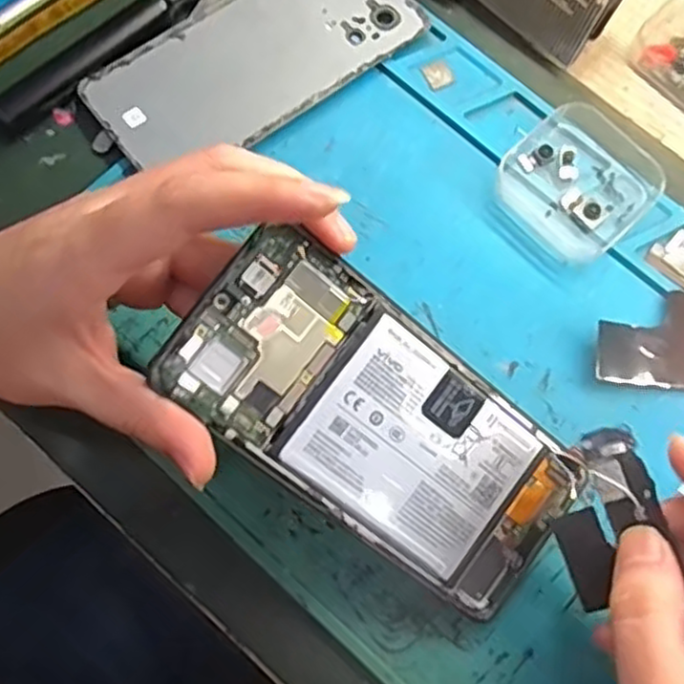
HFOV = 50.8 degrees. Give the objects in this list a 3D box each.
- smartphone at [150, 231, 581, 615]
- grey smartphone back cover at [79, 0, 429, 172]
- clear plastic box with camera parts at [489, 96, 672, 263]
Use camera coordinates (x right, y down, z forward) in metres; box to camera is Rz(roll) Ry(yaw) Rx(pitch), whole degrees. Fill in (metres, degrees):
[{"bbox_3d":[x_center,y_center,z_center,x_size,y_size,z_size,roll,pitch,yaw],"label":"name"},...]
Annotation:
[{"bbox_3d":[0.016,0.032,0.263,0.158,0.005,0.072,40,84,-14],"label":"smartphone"},{"bbox_3d":[-0.039,-0.136,0.345,0.157,0.007,0.070,-36,78,-12],"label":"grey smartphone back cover"},{"bbox_3d":[0.109,-0.074,0.331,0.060,0.020,0.062,-42,80,-13],"label":"clear plastic box with camera parts"}]

